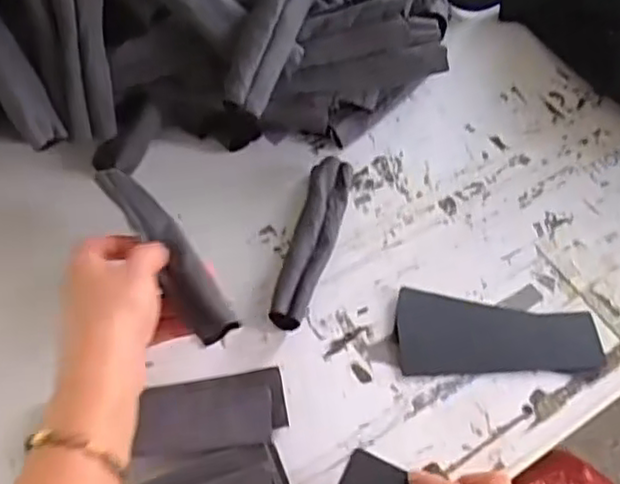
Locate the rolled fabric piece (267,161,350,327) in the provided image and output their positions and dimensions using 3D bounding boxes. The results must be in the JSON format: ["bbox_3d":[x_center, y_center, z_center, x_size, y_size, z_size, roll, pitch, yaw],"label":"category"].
[{"bbox_3d":[0.003,0.000,0.526,0.033,0.021,0.150,13,60,6],"label":"rolled fabric piece"}]

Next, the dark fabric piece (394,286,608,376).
[{"bbox_3d":[0.139,0.067,0.502,0.147,0.005,0.062,0,60,-2],"label":"dark fabric piece"}]

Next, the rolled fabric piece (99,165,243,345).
[{"bbox_3d":[-0.097,0.004,0.462,0.031,0.021,0.147,-29,65,-18],"label":"rolled fabric piece"}]

